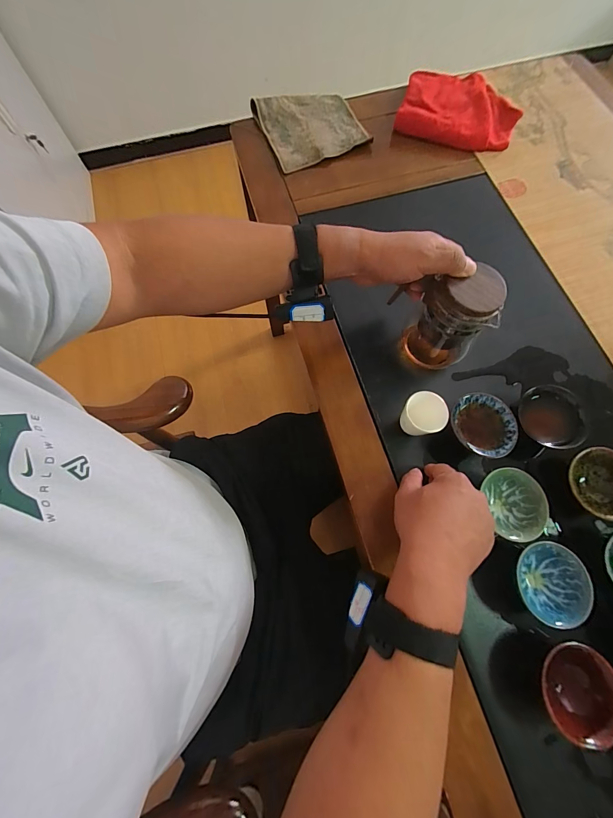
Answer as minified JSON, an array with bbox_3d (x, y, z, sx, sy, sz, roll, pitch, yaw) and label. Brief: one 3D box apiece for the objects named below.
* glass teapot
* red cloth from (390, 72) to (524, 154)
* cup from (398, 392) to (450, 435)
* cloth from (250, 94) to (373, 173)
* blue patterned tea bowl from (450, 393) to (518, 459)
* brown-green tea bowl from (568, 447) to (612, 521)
[{"bbox_3d":[0.169,-0.122,0.438,0.126,0.147,0.068,38,76,7],"label":"glass teapot"},{"bbox_3d":[0.295,-0.582,0.633,0.209,0.032,0.187,18,72,8],"label":"red cloth"},{"bbox_3d":[0.152,0.012,0.435,0.054,0.056,0.056,-1,70,2],"label":"cup"},{"bbox_3d":[0.006,-0.543,0.631,0.175,0.018,0.173,-23,71,-6],"label":"cloth"},{"bbox_3d":[0.230,0.025,0.441,0.081,0.036,0.084,-1,70,2],"label":"blue patterned tea bowl"},{"bbox_3d":[0.367,0.093,0.414,0.078,0.036,0.084,-1,70,2],"label":"brown-green tea bowl"}]

